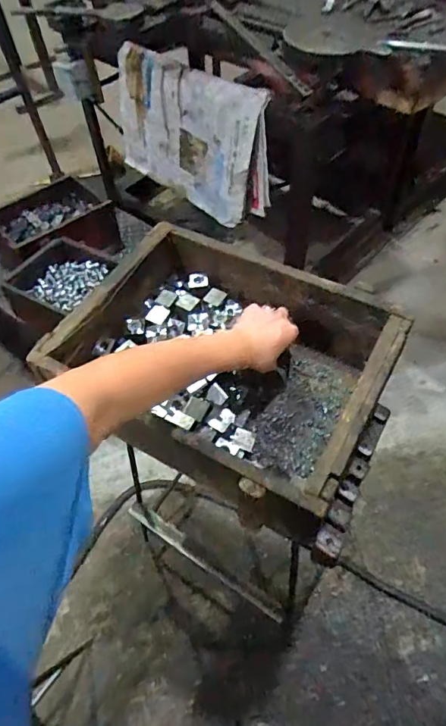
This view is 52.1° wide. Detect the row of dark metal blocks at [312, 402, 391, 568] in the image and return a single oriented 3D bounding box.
[{"bbox_3d":[0.175,0.156,0.613,0.029,0.031,0.239,22,59,17],"label":"row of dark metal blocks"}]

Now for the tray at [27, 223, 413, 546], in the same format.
[{"bbox_3d":[-0.002,-0.005,0.616,0.403,0.117,0.300,27,60,20],"label":"tray"}]

